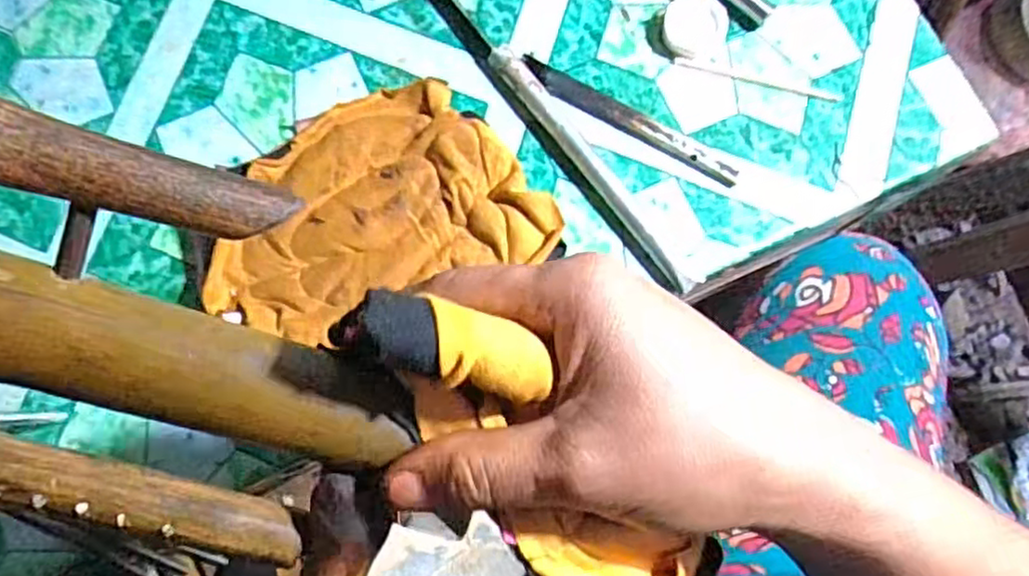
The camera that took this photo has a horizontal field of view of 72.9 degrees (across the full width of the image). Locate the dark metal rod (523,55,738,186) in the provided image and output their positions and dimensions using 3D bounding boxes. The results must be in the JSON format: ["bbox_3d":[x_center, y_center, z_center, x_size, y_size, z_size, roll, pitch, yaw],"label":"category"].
[{"bbox_3d":[0.060,-0.088,0.361,0.122,0.009,0.018,28,78,6],"label":"dark metal rod"}]

